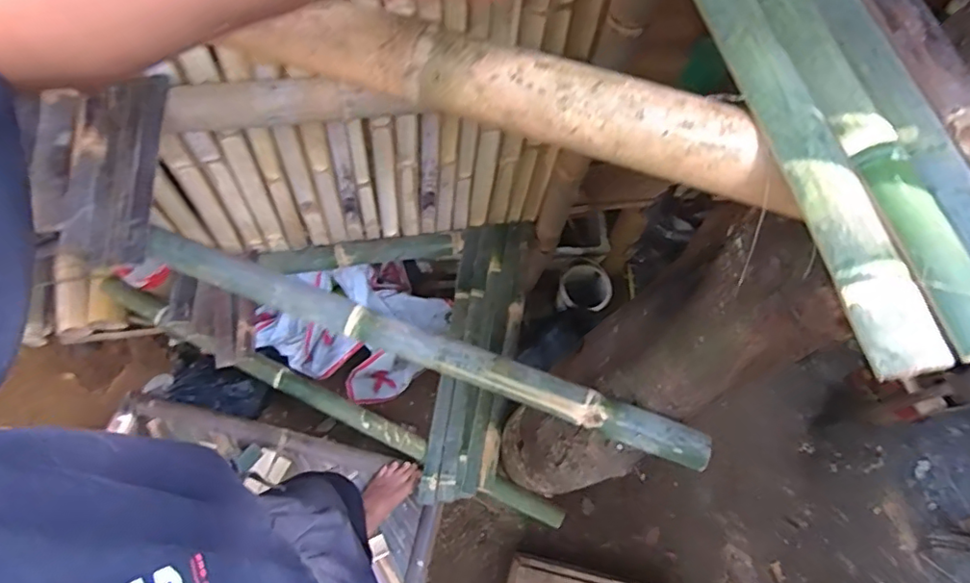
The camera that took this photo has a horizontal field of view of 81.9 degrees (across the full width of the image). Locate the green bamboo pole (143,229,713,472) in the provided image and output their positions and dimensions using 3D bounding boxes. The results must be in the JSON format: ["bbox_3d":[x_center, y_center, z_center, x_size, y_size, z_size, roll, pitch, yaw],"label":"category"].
[{"bbox_3d":[-0.107,0.079,0.811,0.868,0.045,0.059,20,70,4],"label":"green bamboo pole"}]

